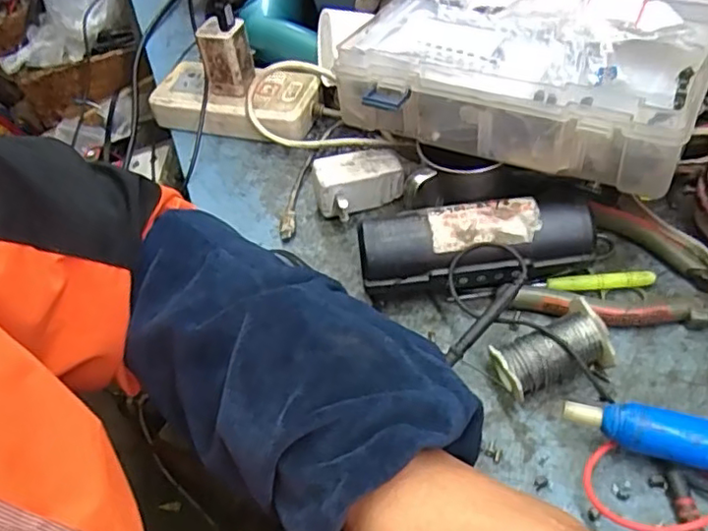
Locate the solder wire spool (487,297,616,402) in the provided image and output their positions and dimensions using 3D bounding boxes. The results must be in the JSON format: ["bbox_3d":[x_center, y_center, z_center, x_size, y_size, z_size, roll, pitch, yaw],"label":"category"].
[{"bbox_3d":[0.116,0.054,0.368,0.062,0.037,0.034,-22,49,-13],"label":"solder wire spool"}]

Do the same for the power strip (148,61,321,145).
[{"bbox_3d":[-0.107,-0.148,0.573,0.149,0.039,0.066,11,50,17],"label":"power strip"}]

